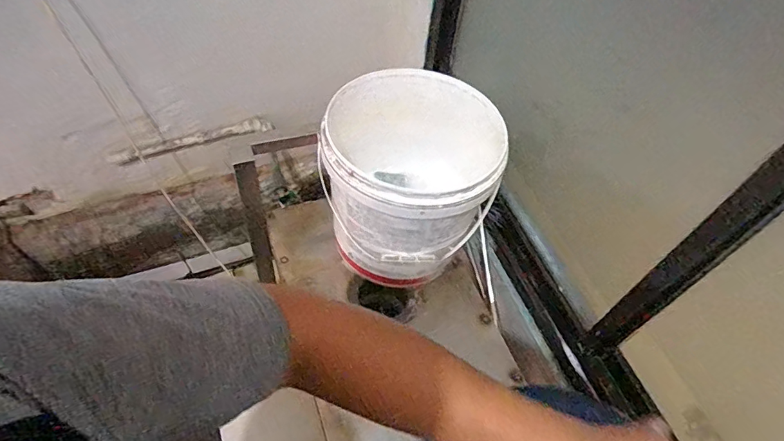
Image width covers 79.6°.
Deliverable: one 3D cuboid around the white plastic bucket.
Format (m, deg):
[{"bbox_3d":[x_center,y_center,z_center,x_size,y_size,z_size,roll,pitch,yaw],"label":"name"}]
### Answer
[{"bbox_3d":[0.034,-0.073,0.876,0.301,0.274,0.289,2,55,-3],"label":"white plastic bucket"}]

